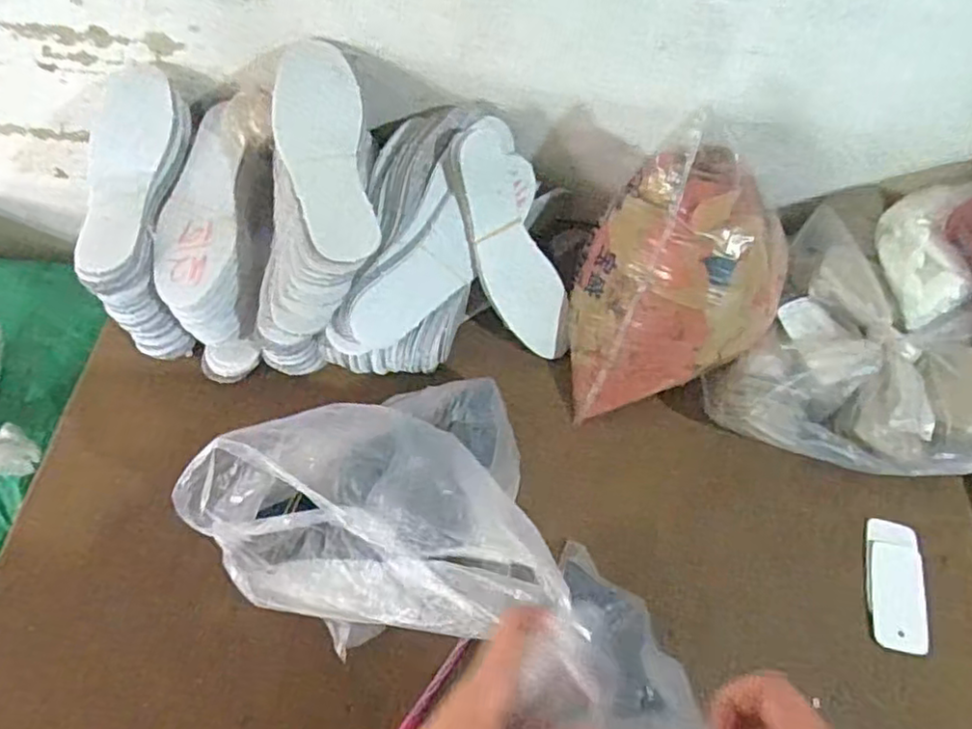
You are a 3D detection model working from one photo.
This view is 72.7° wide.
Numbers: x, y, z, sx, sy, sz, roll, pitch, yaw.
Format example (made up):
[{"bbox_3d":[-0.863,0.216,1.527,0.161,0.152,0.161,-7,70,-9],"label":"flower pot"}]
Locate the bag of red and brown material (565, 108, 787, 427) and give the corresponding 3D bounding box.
[{"bbox_3d":[0.189,-0.086,0.689,0.207,0.216,0.245,38,66,16],"label":"bag of red and brown material"}]

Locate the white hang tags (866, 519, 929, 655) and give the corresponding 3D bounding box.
[{"bbox_3d":[0.415,0.222,0.668,0.055,0.014,0.125,13,62,5],"label":"white hang tags"}]

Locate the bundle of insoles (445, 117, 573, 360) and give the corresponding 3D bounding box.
[{"bbox_3d":[0.033,-0.135,0.744,0.100,0.038,0.263,-24,106,-15],"label":"bundle of insoles"}]

